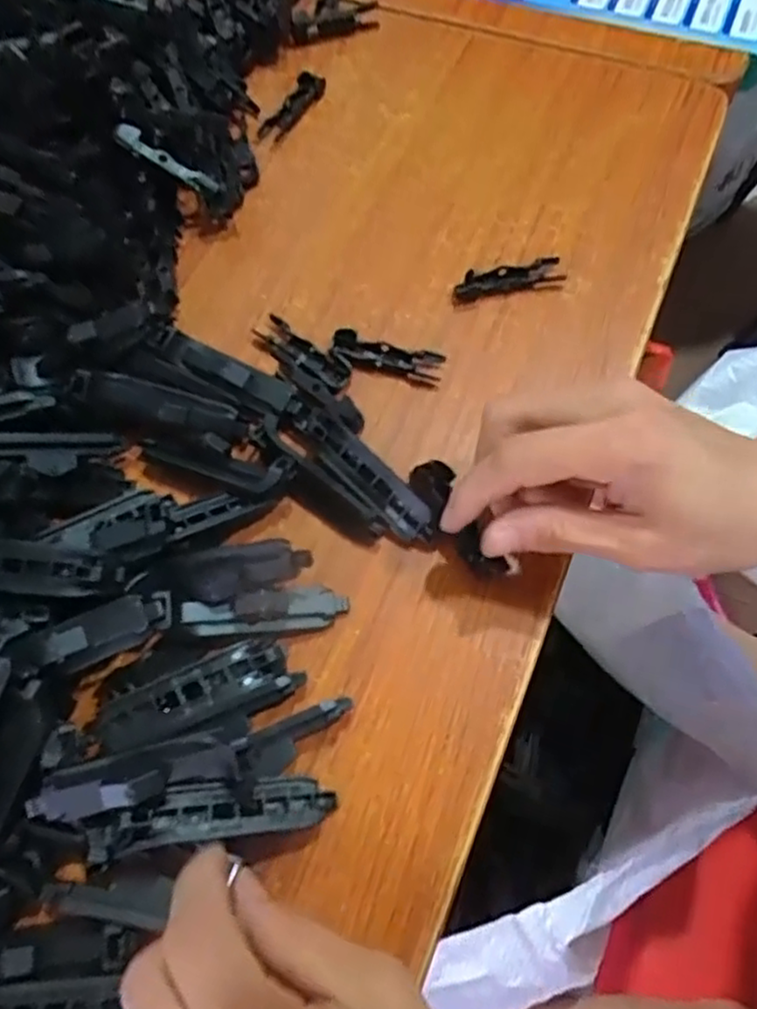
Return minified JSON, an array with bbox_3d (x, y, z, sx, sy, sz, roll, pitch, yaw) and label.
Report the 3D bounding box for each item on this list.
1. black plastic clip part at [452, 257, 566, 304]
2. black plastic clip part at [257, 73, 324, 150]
[{"bbox_3d":[0.064,-0.112,0.348,0.055,0.007,0.015,-13,66,-3],"label":"black plastic clip part"},{"bbox_3d":[-0.050,-0.231,0.407,0.016,0.007,0.056,28,71,14],"label":"black plastic clip part"}]

